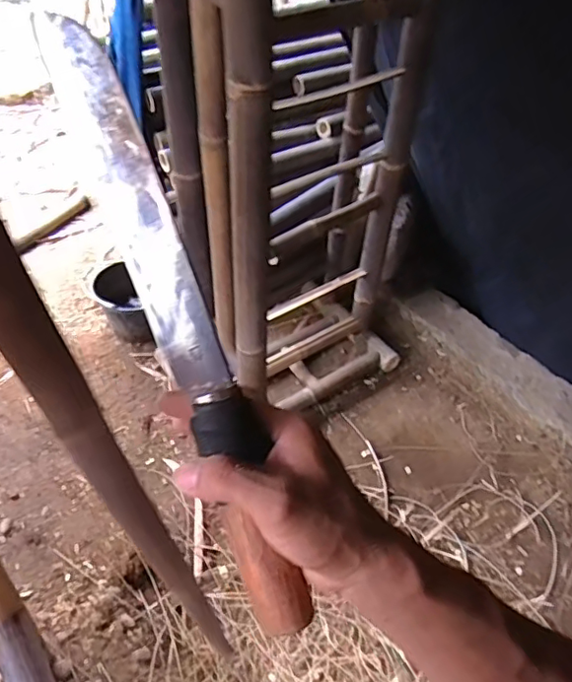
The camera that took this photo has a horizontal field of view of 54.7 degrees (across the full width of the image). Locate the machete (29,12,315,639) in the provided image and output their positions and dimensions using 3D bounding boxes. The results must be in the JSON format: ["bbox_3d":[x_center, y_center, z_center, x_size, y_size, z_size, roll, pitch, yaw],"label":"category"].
[{"bbox_3d":[-0.053,-0.005,0.293,0.032,0.026,0.335,-22,94,-23],"label":"machete"}]

